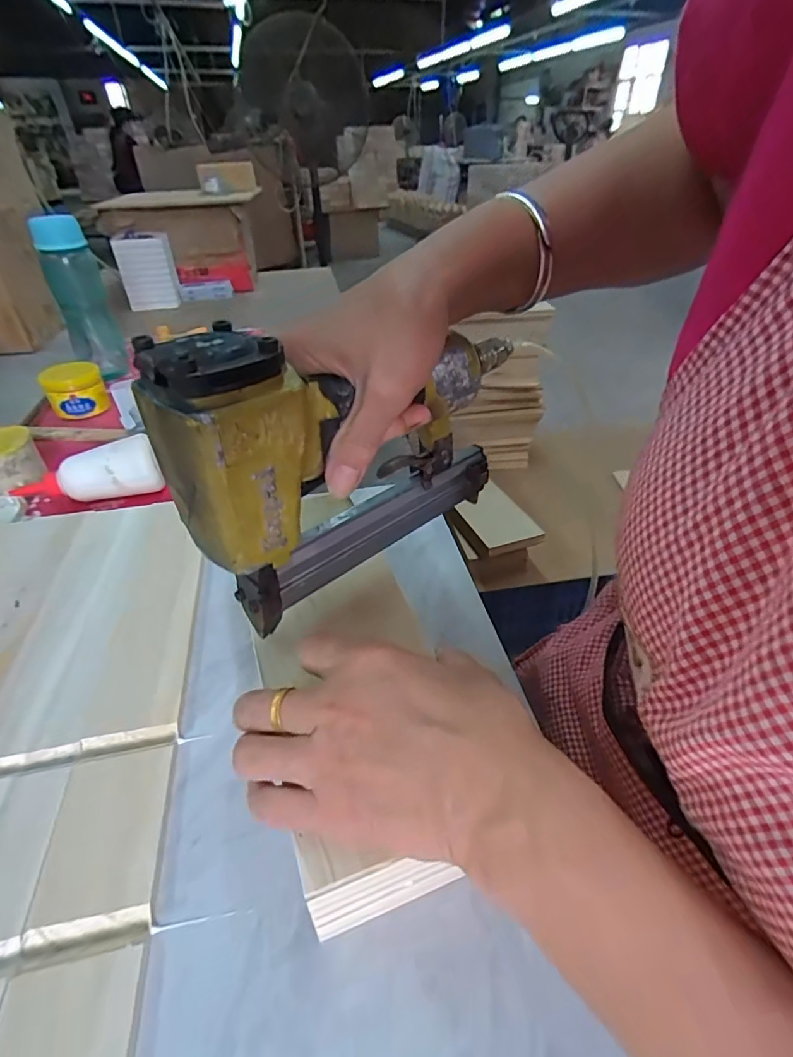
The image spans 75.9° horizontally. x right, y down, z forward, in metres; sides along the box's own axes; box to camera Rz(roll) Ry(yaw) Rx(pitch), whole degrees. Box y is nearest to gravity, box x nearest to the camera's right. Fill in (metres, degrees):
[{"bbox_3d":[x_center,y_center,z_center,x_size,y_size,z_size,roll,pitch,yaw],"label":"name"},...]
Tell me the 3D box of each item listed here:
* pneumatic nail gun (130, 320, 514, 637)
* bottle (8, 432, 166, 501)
[{"bbox_3d":[-0.012,-0.041,0.290,0.226,0.158,0.042,-25,44,-32],"label":"pneumatic nail gun"},{"bbox_3d":[-0.345,-0.058,0.563,0.162,0.057,0.050,-12,37,1],"label":"bottle"}]

